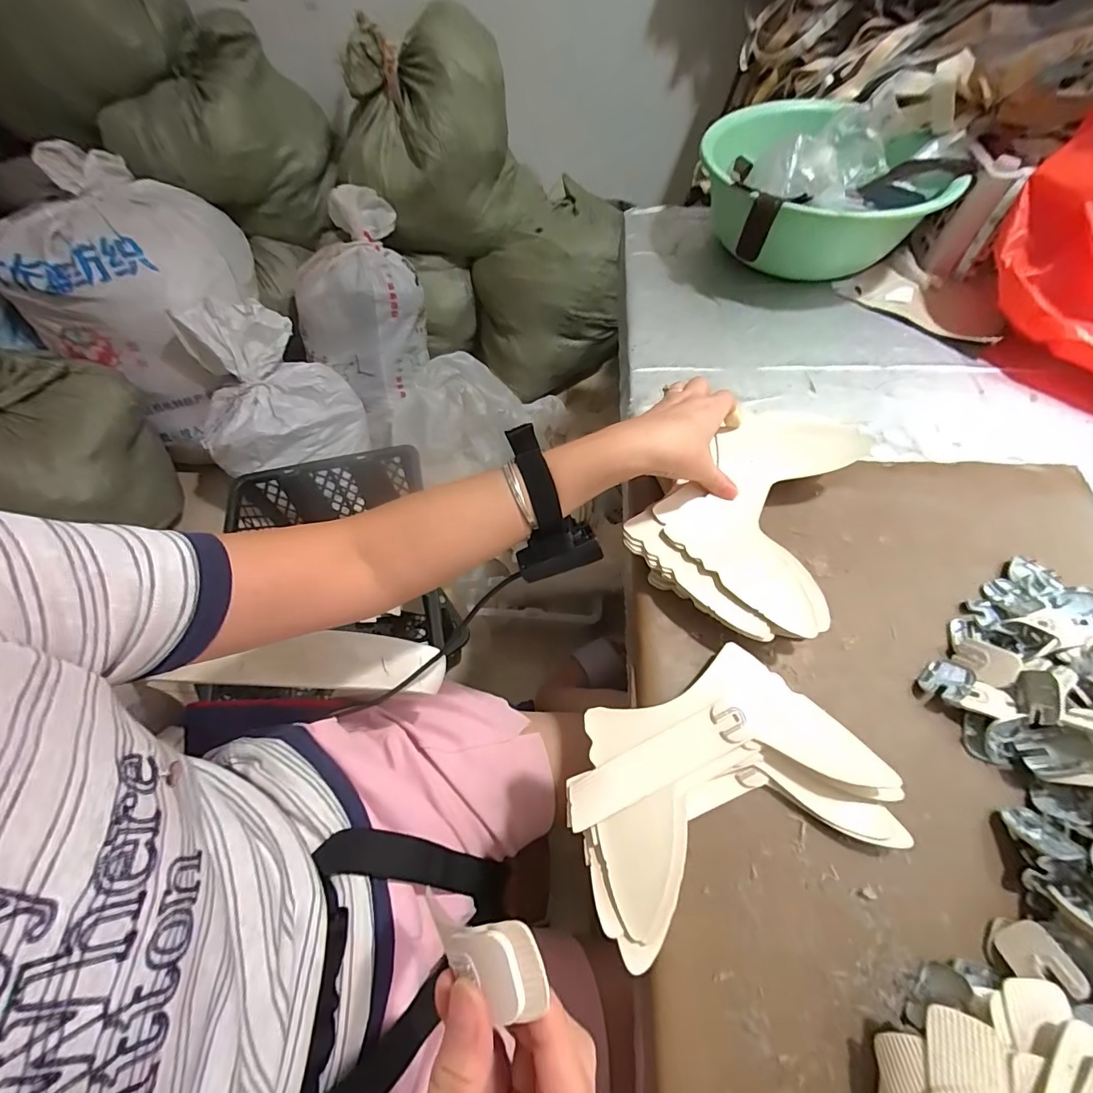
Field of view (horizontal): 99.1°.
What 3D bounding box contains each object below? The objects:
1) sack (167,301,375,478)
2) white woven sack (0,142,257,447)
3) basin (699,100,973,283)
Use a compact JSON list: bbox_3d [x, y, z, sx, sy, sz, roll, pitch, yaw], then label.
[{"bbox_3d":[-0.683,-0.374,1.159,0.364,0.354,0.291,-20,63,-9],"label":"sack"},{"bbox_3d":[-0.977,-0.628,1.191,0.533,0.437,0.501,33,67,18],"label":"white woven sack"},{"bbox_3d":[0.359,-0.476,0.638,0.268,0.130,0.275,-1,61,1],"label":"basin"}]

